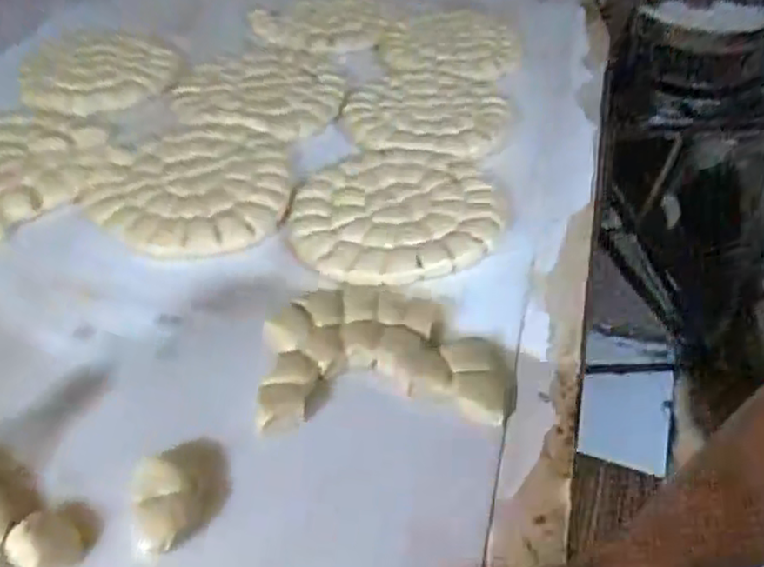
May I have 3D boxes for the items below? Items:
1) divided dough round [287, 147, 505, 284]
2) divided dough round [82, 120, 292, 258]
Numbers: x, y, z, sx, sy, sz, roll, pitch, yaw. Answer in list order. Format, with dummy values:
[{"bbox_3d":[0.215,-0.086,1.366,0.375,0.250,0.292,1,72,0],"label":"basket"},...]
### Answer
[{"bbox_3d":[0.022,-0.099,0.890,0.278,0.025,0.258,1,41,-1],"label":"divided dough round"},{"bbox_3d":[-0.261,-0.141,0.923,0.266,0.026,0.294,-6,41,-9],"label":"divided dough round"}]

